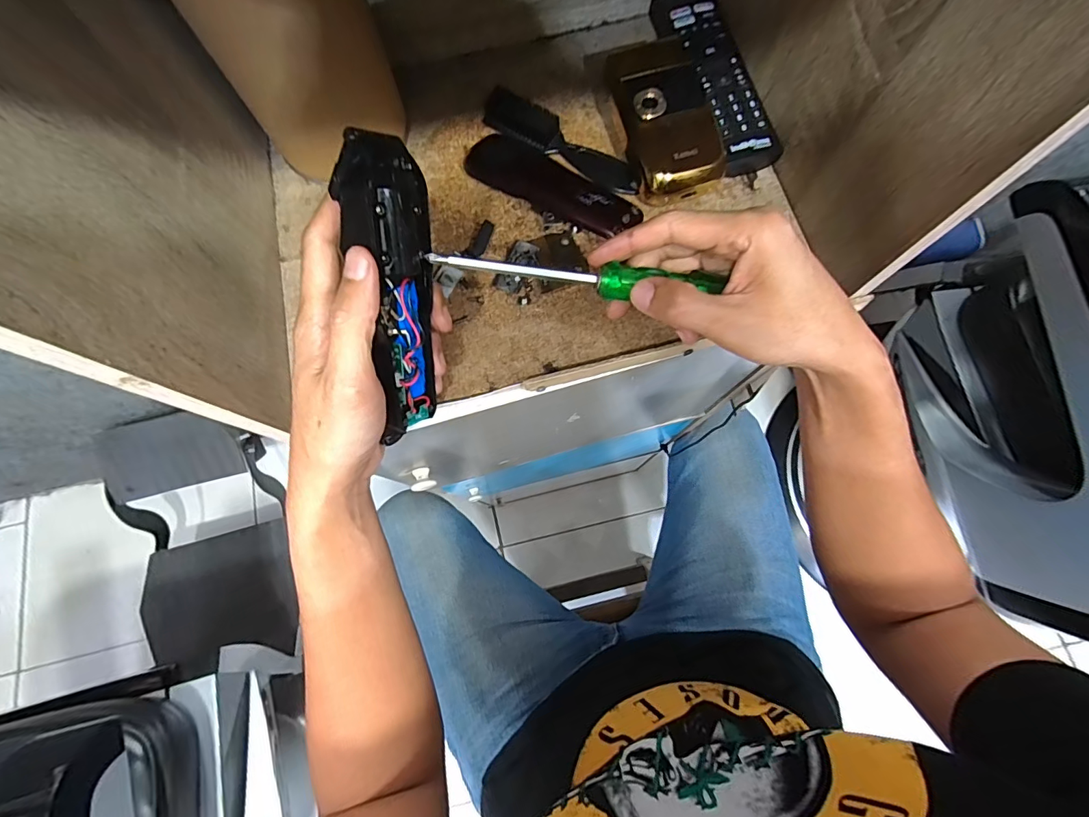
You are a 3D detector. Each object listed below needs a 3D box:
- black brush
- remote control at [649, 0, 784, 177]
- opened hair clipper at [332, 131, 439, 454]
[{"bbox_3d":[0.015,-0.208,0.356,0.134,0.020,0.027,33,79,9],"label":"black brush"},{"bbox_3d":[0.131,-0.263,0.358,0.042,0.023,0.174,-14,76,-3],"label":"remote control"},{"bbox_3d":[-0.090,-0.062,0.263,0.035,0.046,0.162,14,117,27],"label":"opened hair clipper"}]

